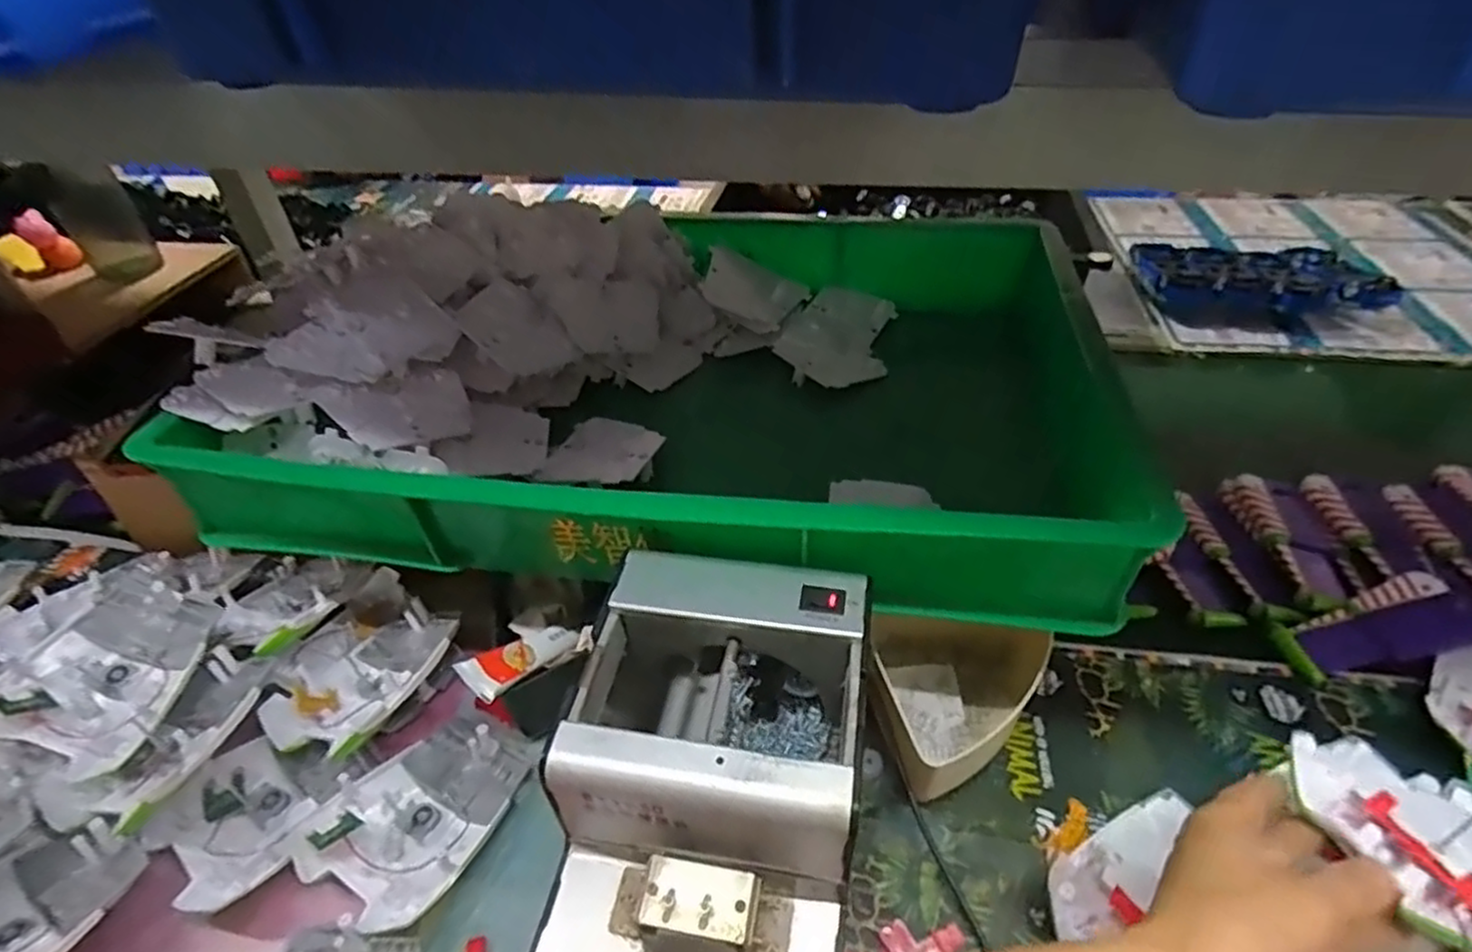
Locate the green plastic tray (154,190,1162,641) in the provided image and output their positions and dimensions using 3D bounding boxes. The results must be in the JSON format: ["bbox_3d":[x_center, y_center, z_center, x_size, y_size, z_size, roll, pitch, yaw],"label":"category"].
[{"bbox_3d":[-0.033,-0.066,0.522,0.533,0.165,0.383,6,42,11],"label":"green plastic tray"}]

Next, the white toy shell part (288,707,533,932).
[{"bbox_3d":[-0.177,0.188,0.412,0.088,0.024,0.113,20,47,25],"label":"white toy shell part"}]

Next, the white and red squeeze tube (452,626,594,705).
[{"bbox_3d":[-0.123,0.106,0.431,0.031,0.014,0.090,29,26,31],"label":"white and red squeeze tube"}]

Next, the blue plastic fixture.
[{"bbox_3d":[0.575,-0.217,0.811,0.228,0.046,0.133,4,42,8],"label":"blue plastic fixture"}]

